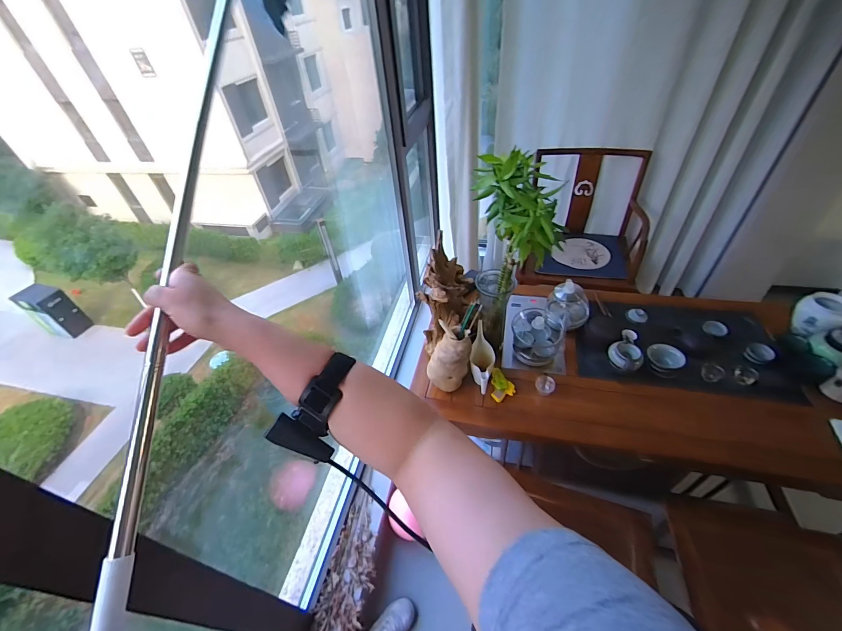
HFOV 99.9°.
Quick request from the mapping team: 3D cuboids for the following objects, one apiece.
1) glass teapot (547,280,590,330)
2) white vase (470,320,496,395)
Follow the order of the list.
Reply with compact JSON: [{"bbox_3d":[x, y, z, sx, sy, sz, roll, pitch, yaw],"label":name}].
[{"bbox_3d":[0.497,-0.040,1.210,0.134,0.132,0.143,-19,44,-12],"label":"glass teapot"},{"bbox_3d":[0.189,0.132,1.088,0.073,0.097,0.206,0,56,7],"label":"white vase"}]

